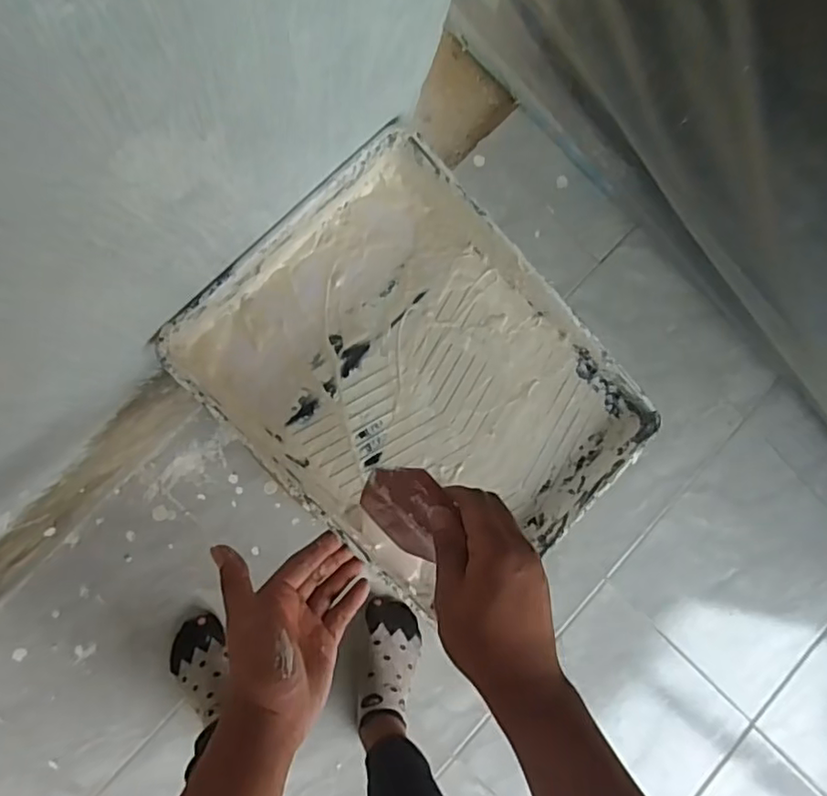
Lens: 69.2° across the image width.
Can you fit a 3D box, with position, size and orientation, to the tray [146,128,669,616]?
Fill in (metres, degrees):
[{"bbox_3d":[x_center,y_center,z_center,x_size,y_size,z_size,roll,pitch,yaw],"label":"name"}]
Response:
[{"bbox_3d":[0.008,-0.009,0.529,0.273,0.075,0.346,-44,97,-6],"label":"tray"}]

